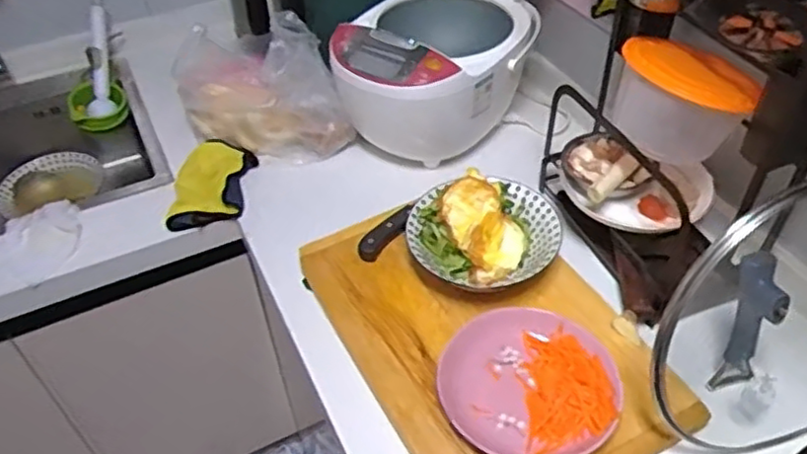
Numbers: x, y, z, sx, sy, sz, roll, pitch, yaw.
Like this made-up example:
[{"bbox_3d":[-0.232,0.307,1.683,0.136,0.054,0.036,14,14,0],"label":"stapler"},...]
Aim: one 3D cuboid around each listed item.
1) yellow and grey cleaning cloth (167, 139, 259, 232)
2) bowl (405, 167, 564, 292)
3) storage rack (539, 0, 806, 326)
[{"bbox_3d":[-0.304,-0.071,1.086,0.113,0.032,0.173,2,45,5],"label":"yellow and grey cleaning cloth"},{"bbox_3d":[0.108,0.009,0.922,0.199,0.084,0.153,3,45,6],"label":"bowl"},{"bbox_3d":[0.344,-0.139,0.851,0.200,0.372,0.302,-12,46,-9],"label":"storage rack"}]

